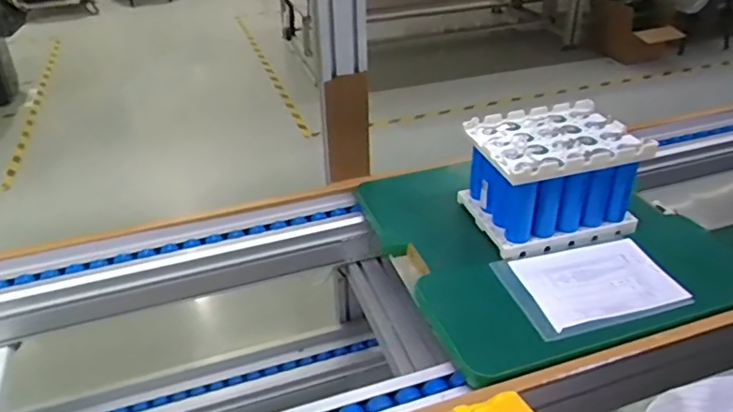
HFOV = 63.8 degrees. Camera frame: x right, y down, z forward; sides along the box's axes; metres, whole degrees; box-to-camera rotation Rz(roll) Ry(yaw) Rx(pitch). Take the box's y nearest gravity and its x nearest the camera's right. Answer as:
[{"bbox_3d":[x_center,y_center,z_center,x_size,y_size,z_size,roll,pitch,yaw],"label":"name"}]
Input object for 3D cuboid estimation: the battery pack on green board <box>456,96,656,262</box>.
[{"bbox_3d":[0.293,-0.049,0.949,0.223,0.152,0.184,-9,35,-12],"label":"battery pack on green board"}]

